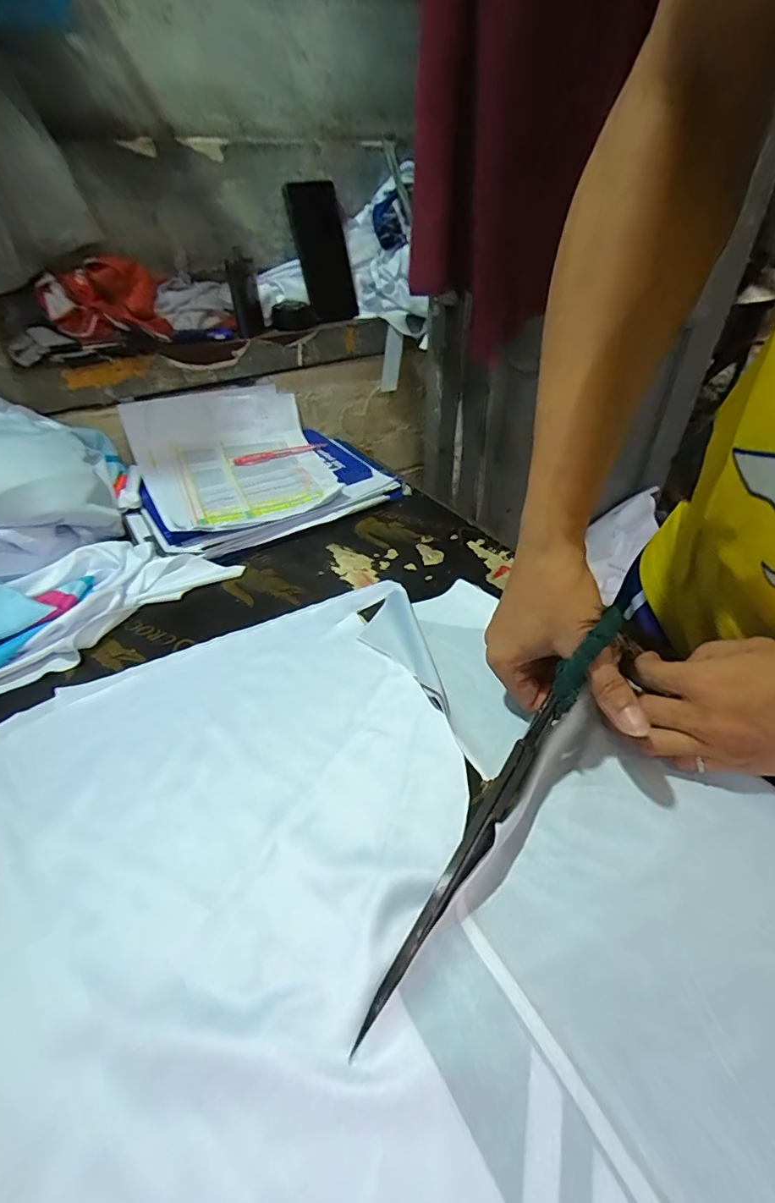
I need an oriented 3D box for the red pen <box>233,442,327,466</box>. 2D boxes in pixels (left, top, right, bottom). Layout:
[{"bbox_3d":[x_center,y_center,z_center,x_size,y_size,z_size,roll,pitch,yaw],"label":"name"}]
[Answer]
[{"bbox_3d":[-0.154,-0.216,0.699,0.138,0.014,0.018,-22,43,-23],"label":"red pen"}]

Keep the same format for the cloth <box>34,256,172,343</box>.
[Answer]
[{"bbox_3d":[-0.351,-0.372,0.595,0.134,0.079,0.046,-21,43,-22],"label":"cloth"}]

